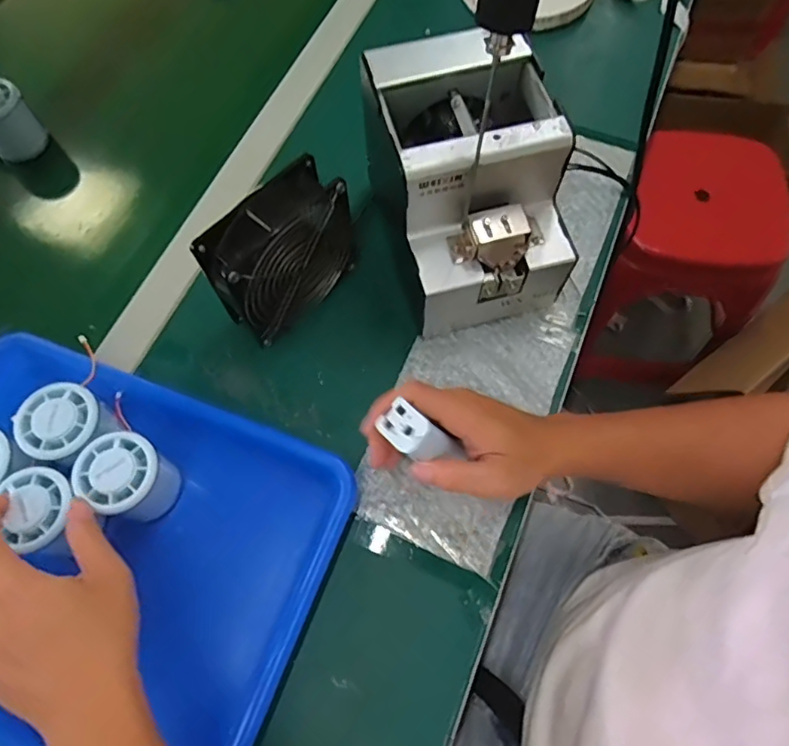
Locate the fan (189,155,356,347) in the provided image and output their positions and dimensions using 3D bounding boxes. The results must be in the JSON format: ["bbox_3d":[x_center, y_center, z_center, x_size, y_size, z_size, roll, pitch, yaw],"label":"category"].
[{"bbox_3d":[-0.087,-0.093,0.452,0.051,0.115,0.126,37,71,17],"label":"fan"}]

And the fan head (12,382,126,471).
[{"bbox_3d":[-0.244,0.042,0.415,0.056,0.045,0.055,-1,66,2],"label":"fan head"}]

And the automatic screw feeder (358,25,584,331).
[{"bbox_3d":[0.061,-0.148,0.451,0.126,0.147,0.172,-15,67,-4],"label":"automatic screw feeder"}]

